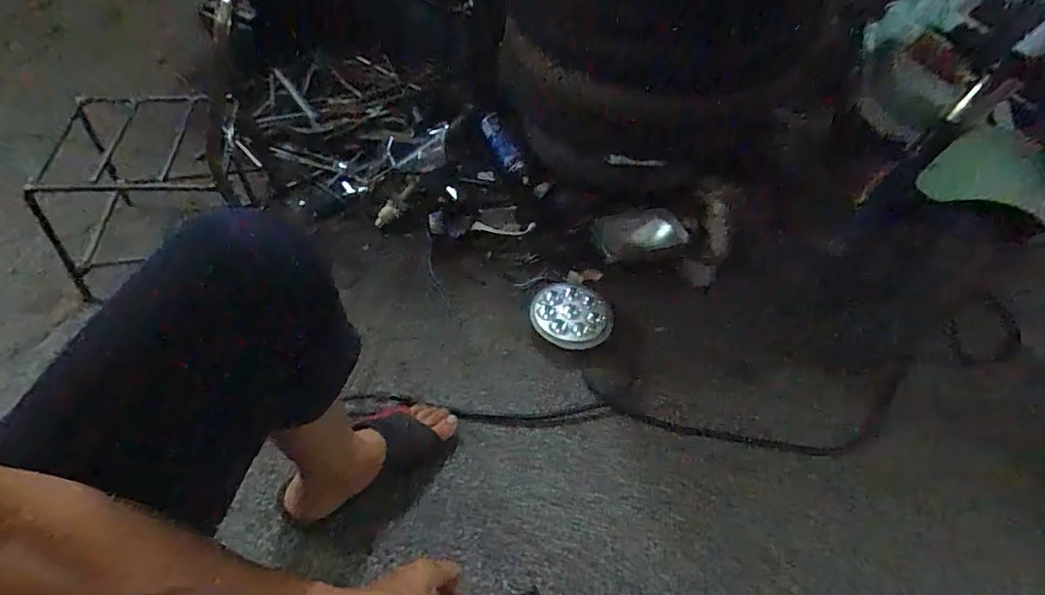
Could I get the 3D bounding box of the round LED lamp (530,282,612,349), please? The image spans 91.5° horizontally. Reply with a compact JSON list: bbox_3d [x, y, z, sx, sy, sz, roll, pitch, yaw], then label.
[{"bbox_3d":[0.082,0.030,0.855,0.137,0.032,0.121,11,50,3],"label":"round LED lamp"}]

